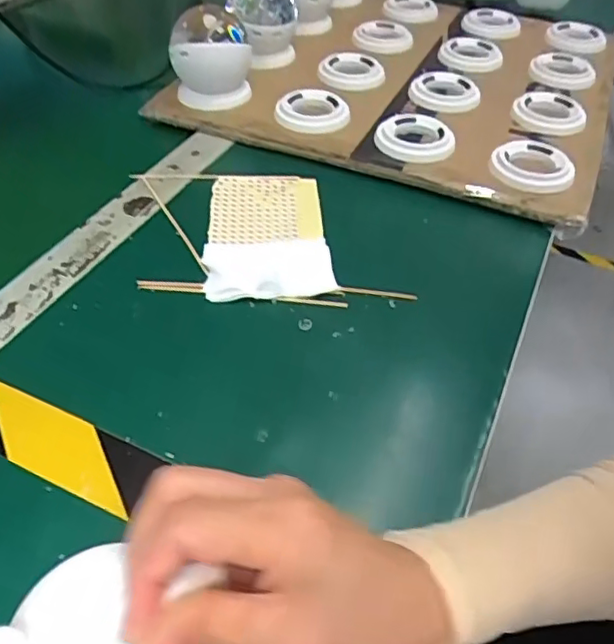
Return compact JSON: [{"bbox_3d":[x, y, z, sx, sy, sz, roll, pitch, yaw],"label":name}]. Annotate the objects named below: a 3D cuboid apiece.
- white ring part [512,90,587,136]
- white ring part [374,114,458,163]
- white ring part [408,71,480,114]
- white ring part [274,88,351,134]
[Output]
[{"bbox_3d":[0.239,-0.211,0.610,0.062,0.014,0.080,-6,47,-8],"label":"white ring part"},{"bbox_3d":[0.098,-0.169,0.558,0.067,0.016,0.071,2,47,-2],"label":"white ring part"},{"bbox_3d":[0.144,-0.242,0.635,0.078,0.014,0.078,2,47,-2],"label":"white ring part"},{"bbox_3d":[0.005,-0.204,0.590,0.062,0.015,0.070,35,54,26],"label":"white ring part"}]

